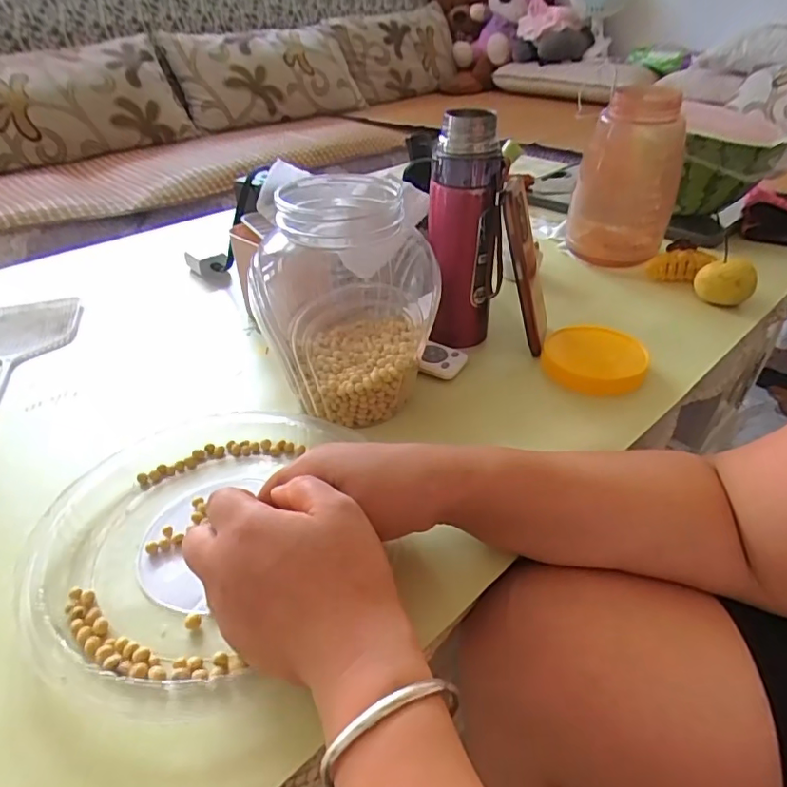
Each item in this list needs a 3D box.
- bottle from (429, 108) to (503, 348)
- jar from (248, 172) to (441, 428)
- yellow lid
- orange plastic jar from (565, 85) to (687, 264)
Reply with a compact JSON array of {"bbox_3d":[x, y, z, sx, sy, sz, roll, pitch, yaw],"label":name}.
[{"bbox_3d":[0.070,-0.148,0.532,0.069,0.233,0.058,3,36,3],"label":"bottle"},{"bbox_3d":[-0.040,-0.077,0.469,0.142,0.186,0.155,0,36,0],"label":"jar"},{"bbox_3d":[0.194,-0.036,0.528,0.095,0.018,0.094,7,36,9],"label":"yellow lid"},{"bbox_3d":[0.305,-0.279,0.712,0.119,0.196,0.129,12,37,16],"label":"orange plastic jar"}]

